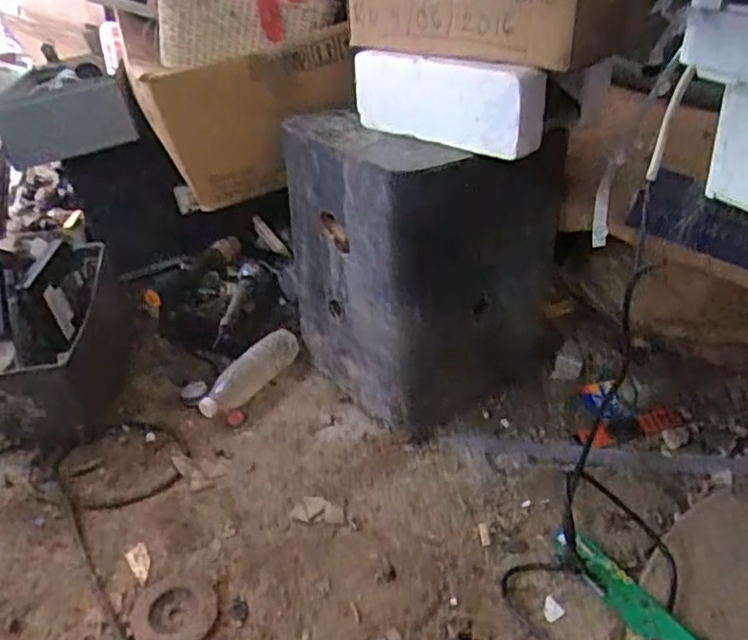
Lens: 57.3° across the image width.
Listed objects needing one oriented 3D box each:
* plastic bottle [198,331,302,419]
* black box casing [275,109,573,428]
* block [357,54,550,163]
[{"bbox_3d":[-0.200,0.081,1.107,0.050,0.052,0.208,25,42,32],"label":"plastic bottle"},{"bbox_3d":[0.067,-0.088,1.050,0.282,0.406,0.342,-29,44,-35],"label":"black box casing"},{"bbox_3d":[0.080,-0.286,0.890,0.284,0.098,0.045,22,40,29],"label":"block"}]

